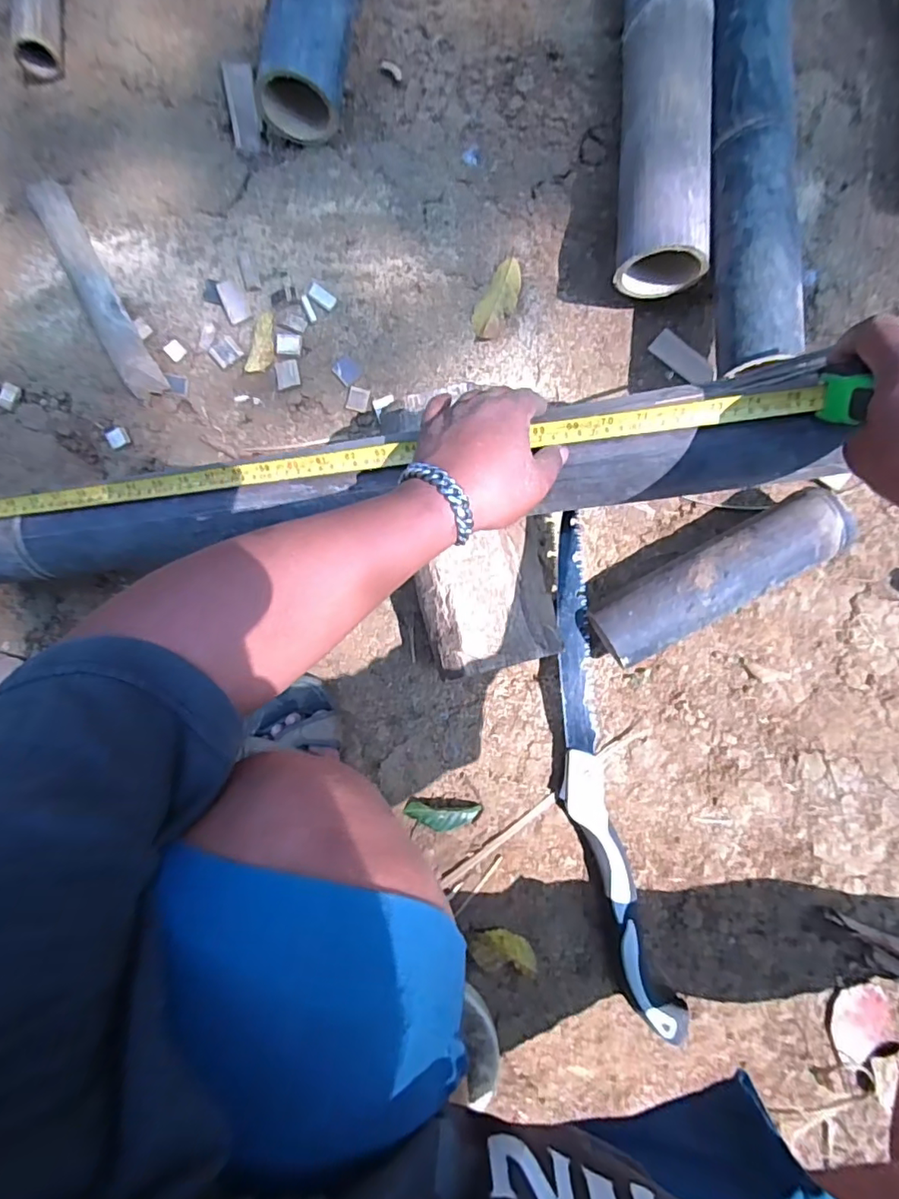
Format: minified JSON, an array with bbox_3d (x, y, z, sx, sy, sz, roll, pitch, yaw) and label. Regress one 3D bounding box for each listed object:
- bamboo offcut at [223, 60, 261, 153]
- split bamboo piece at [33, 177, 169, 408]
[{"bbox_3d":[-0.253,-0.605,0.668,0.035,0.010,0.106,-7,89,3],"label":"bamboo offcut"},{"bbox_3d":[-0.428,-0.376,0.659,0.046,0.021,0.312,-30,88,2],"label":"split bamboo piece"}]

